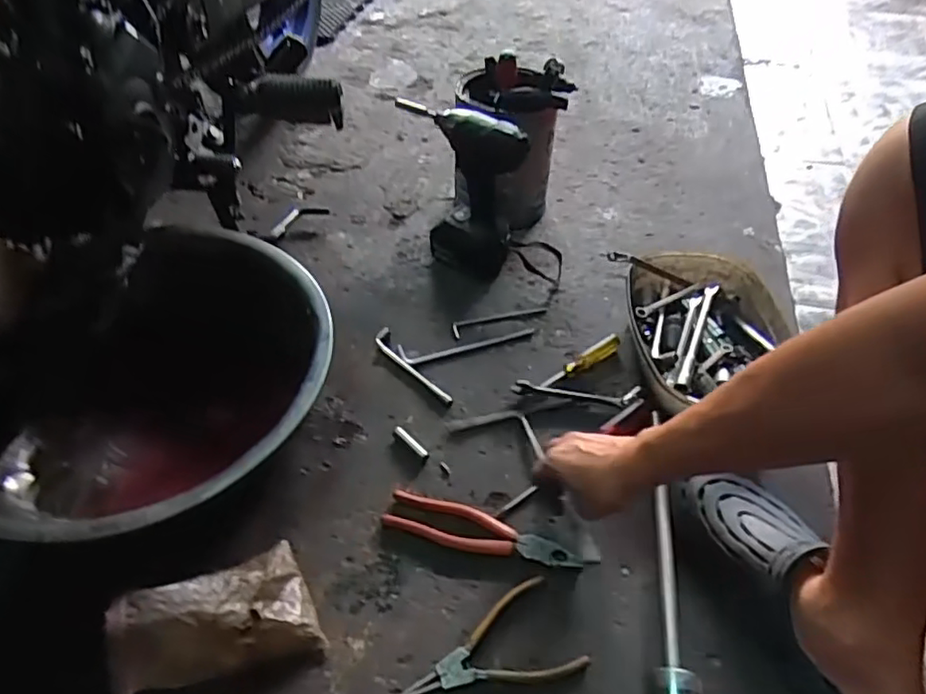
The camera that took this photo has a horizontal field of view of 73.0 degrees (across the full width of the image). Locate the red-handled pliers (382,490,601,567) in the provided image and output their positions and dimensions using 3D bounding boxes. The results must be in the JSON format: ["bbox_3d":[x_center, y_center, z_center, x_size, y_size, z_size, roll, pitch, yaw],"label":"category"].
[{"bbox_3d":[0.026,0.190,0.648,0.214,0.026,0.050,14,49,11],"label":"red-handled pliers"}]

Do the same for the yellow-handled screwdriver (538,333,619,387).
[{"bbox_3d":[0.153,0.021,0.801,0.131,0.025,0.021,-29,54,-25],"label":"yellow-handled screwdriver"}]

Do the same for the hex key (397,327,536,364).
[{"bbox_3d":[0.007,-0.005,0.836,0.185,0.004,0.033,-8,48,-9],"label":"hex key"}]

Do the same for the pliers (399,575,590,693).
[{"bbox_3d":[0.024,0.285,0.569,0.160,0.010,0.088,-21,51,-19],"label":"pliers"}]

